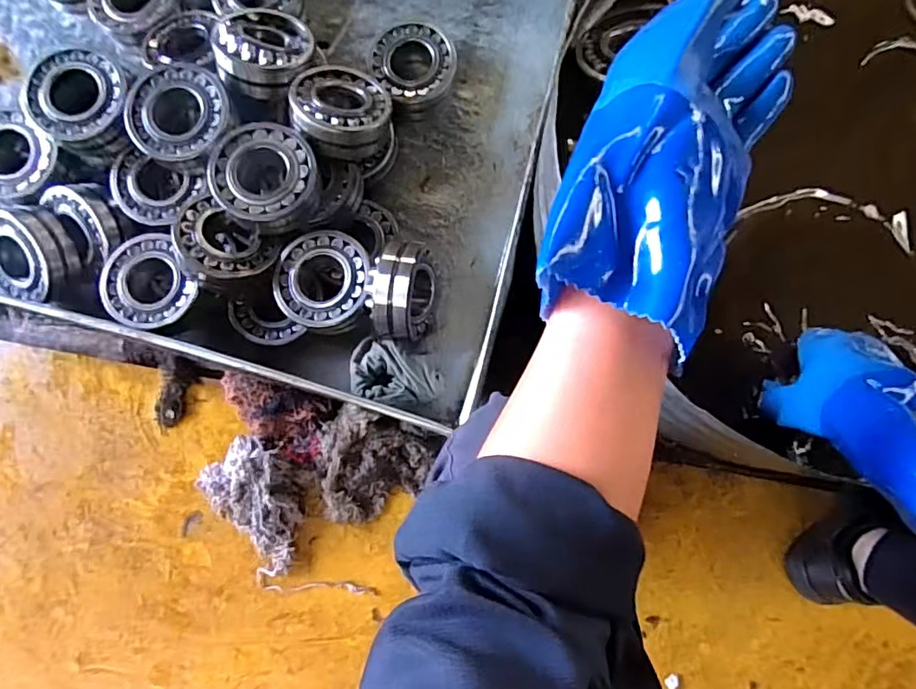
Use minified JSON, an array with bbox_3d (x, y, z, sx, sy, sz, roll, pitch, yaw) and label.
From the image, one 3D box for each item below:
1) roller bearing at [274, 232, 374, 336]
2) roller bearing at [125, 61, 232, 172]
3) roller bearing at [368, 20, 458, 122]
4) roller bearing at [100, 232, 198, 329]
[{"bbox_3d":[-0.155,-0.074,0.639,0.108,0.049,0.112,0,85,0],"label":"roller bearing"},{"bbox_3d":[-0.311,-0.256,0.621,0.110,0.042,0.110,0,83,2],"label":"roller bearing"},{"bbox_3d":[-0.056,-0.350,0.696,0.108,0.040,0.109,0,83,2],"label":"roller bearing"},{"bbox_3d":[-0.357,-0.073,0.626,0.095,0.029,0.119,-38,83,-3],"label":"roller bearing"}]

